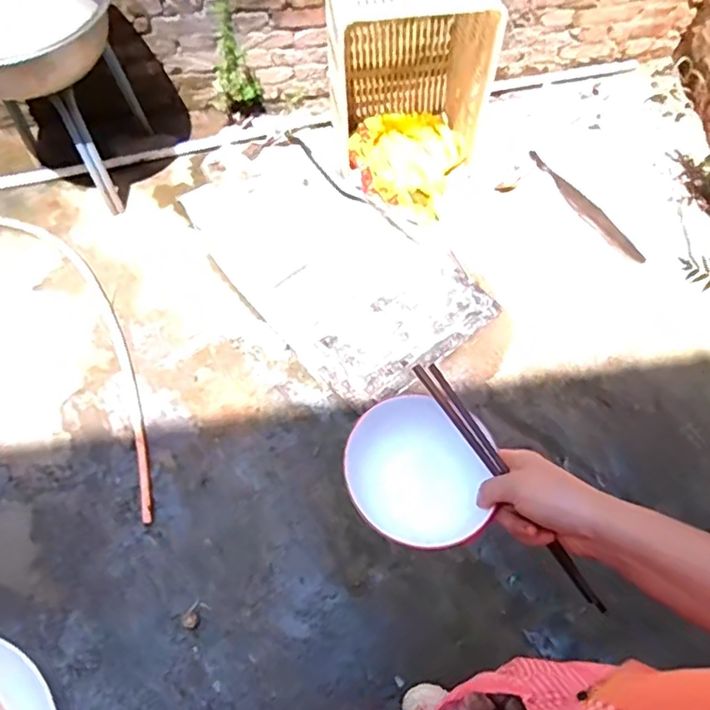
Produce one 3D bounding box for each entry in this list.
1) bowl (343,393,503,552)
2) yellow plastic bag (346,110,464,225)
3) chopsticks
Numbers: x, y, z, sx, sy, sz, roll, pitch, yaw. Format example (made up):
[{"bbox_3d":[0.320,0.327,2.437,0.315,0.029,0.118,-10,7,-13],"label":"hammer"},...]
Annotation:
[{"bbox_3d":[0.057,0.104,0.529,0.137,0.071,0.127,1,64,-2],"label":"bowl"},{"bbox_3d":[0.167,-0.634,1.848,0.321,0.112,0.367,23,66,10],"label":"yellow plastic bag"},{"bbox_3d":[0.131,0.108,0.507,0.022,0.012,0.246,-33,79,-17],"label":"chopsticks"}]

